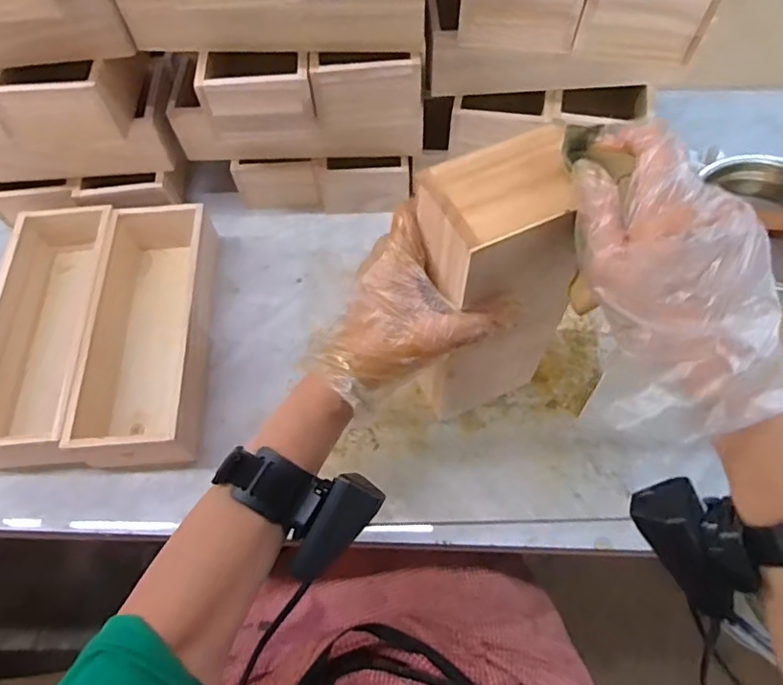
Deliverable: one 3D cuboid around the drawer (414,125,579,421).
[{"bbox_3d":[0.073,-0.019,0.413,0.085,0.267,0.064,-26,60,-10],"label":"drawer"}]

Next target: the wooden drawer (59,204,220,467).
[{"bbox_3d":[-0.238,-0.015,0.547,0.100,0.068,0.278,-4,63,-1],"label":"wooden drawer"}]

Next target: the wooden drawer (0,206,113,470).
[{"bbox_3d":[-0.341,-0.022,0.551,0.102,0.071,0.293,-5,63,-1],"label":"wooden drawer"}]

